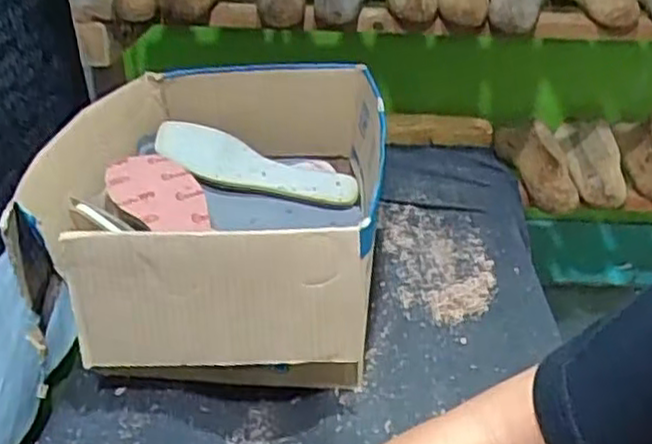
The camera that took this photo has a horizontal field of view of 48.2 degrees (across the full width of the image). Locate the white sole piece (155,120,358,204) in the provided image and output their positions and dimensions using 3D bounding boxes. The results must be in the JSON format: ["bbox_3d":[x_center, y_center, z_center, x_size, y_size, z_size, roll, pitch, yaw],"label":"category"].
[{"bbox_3d":[-0.078,-0.065,0.839,0.236,0.035,0.067,16,33,-4],"label":"white sole piece"}]

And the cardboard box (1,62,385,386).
[{"bbox_3d":[-0.100,-0.031,0.746,0.300,0.138,0.412,2,33,5],"label":"cardboard box"}]

